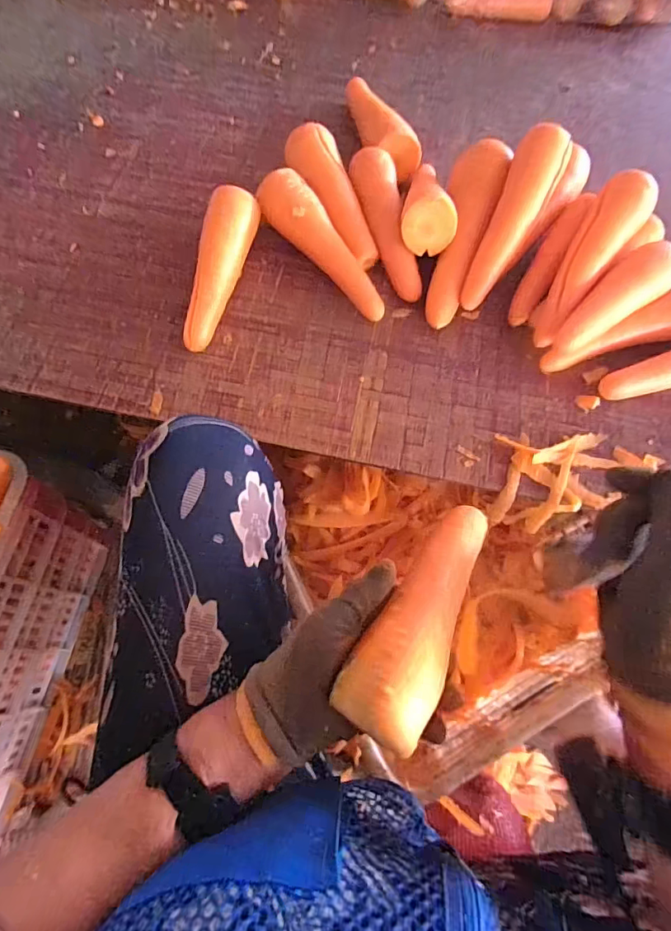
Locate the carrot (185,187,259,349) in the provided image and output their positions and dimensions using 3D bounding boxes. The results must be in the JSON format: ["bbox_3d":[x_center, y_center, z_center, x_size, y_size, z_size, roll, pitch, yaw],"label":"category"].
[{"bbox_3d":[-0.134,-0.211,0.497,0.055,0.056,0.186,15,68,5],"label":"carrot"}]

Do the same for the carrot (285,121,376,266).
[{"bbox_3d":[-0.004,-0.308,0.539,0.053,0.060,0.182,-21,70,-9],"label":"carrot"}]

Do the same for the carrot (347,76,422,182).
[{"bbox_3d":[0.050,-0.431,0.593,0.050,0.052,0.190,-21,70,-9],"label":"carrot"}]

